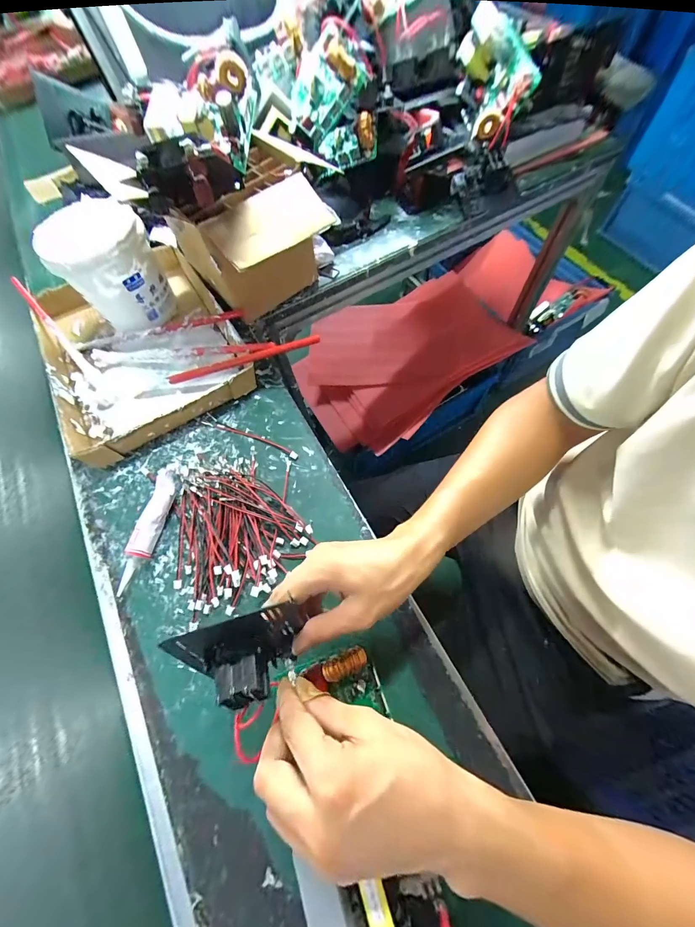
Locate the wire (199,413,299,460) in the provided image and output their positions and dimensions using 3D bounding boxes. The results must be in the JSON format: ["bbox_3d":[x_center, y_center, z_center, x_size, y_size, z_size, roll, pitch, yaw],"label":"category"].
[{"bbox_3d":[-0.122,-0.034,0.410,0.136,0.007,0.013,22,71,13],"label":"wire"}]

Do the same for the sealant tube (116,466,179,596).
[{"bbox_3d":[-0.214,0.067,0.366,0.028,0.023,0.139,3,68,6],"label":"sealant tube"}]

